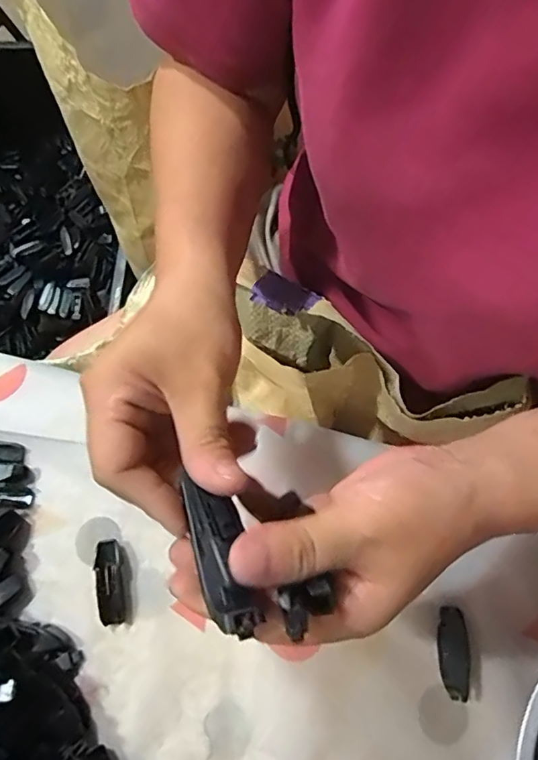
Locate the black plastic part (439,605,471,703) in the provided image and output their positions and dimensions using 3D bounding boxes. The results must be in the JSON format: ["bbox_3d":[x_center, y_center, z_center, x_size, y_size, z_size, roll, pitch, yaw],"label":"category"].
[{"bbox_3d":[0.114,0.168,0.316,0.017,0.011,0.050,1,72,2],"label":"black plastic part"}]

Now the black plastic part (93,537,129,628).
[{"bbox_3d":[-0.106,0.135,0.341,0.019,0.010,0.052,-12,72,-2],"label":"black plastic part"}]

